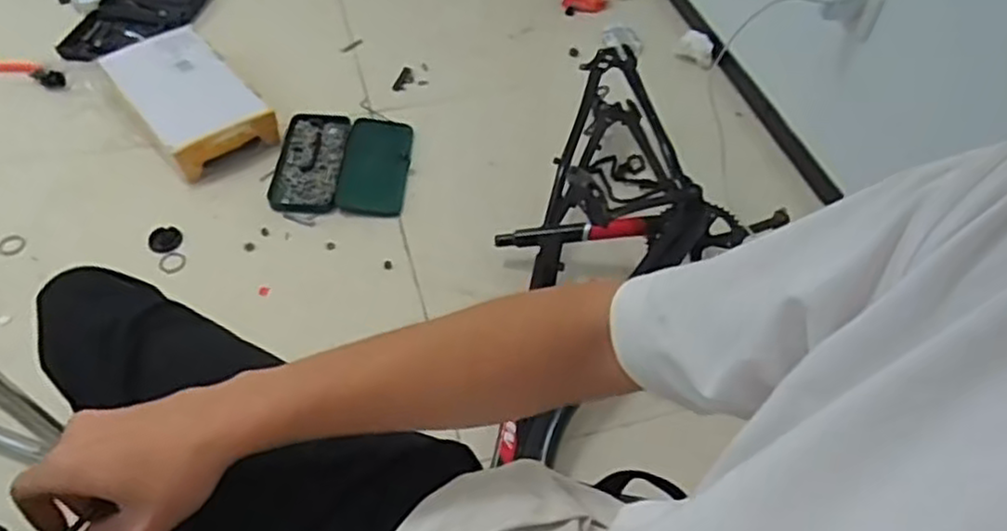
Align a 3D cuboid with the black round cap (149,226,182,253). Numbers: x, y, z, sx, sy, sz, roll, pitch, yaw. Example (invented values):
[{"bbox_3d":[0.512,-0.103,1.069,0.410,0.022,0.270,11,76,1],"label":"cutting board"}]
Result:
[{"bbox_3d":[-0.601,-0.046,1.305,0.056,0.015,0.054,2,53,-3],"label":"black round cap"}]

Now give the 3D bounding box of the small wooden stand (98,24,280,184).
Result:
[{"bbox_3d":[-0.621,-0.334,1.459,0.200,0.099,0.345,-32,59,-27],"label":"small wooden stand"}]

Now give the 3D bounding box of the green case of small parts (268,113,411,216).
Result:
[{"bbox_3d":[-0.313,-0.201,1.441,0.250,0.030,0.262,1,50,-4],"label":"green case of small parts"}]

